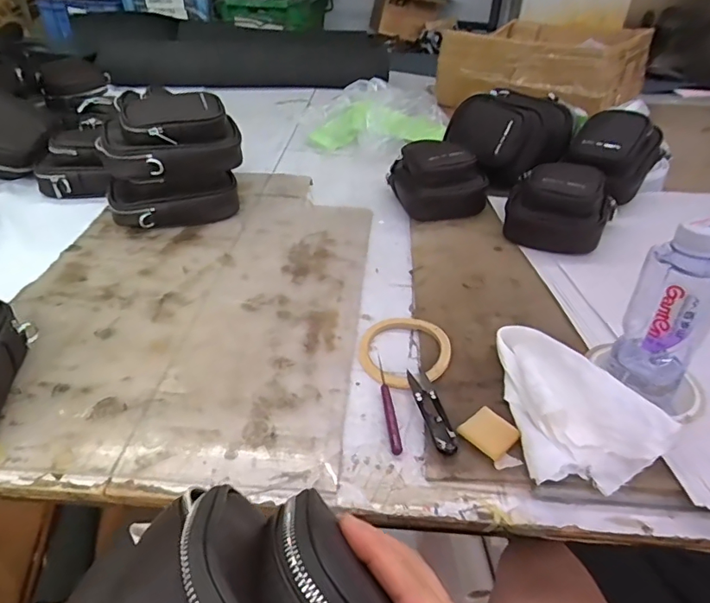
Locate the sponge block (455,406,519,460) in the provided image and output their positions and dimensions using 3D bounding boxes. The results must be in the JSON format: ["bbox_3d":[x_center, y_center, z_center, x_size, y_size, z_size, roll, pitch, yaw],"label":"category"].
[{"bbox_3d":[0.113,0.111,0.407,0.037,0.011,0.042,-29,47,-34],"label":"sponge block"}]

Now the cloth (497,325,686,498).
[{"bbox_3d":[0.187,0.079,0.418,0.097,0.053,0.150,2,37,-1],"label":"cloth"}]

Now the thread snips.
[{"bbox_3d":[0.069,0.093,0.430,0.022,0.011,0.097,-5,38,-10],"label":"thread snips"}]

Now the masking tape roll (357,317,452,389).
[{"bbox_3d":[0.051,0.050,0.499,0.092,0.016,0.100,2,37,-1],"label":"masking tape roll"}]

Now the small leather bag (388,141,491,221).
[{"bbox_3d":[0.131,-0.194,0.759,0.117,0.102,0.126,-9,39,-15],"label":"small leather bag"}]

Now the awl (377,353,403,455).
[{"bbox_3d":[0.029,0.089,0.448,0.010,0.010,0.118,-3,38,-7],"label":"awl"}]

